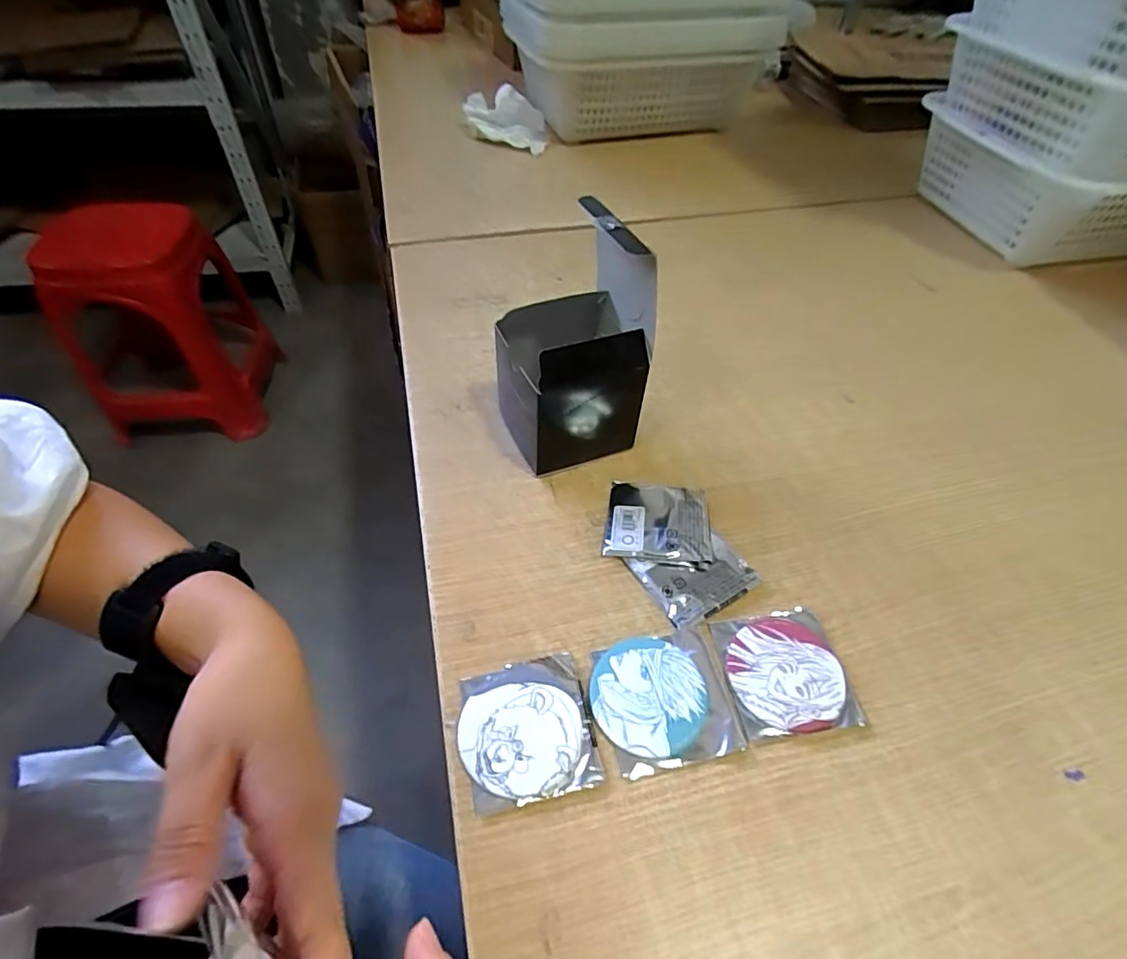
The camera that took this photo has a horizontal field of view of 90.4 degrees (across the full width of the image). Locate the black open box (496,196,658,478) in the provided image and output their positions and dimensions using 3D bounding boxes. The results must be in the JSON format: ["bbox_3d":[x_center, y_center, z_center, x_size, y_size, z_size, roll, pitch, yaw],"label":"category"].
[{"bbox_3d":[0.006,-0.091,0.381,0.088,0.161,0.075,-17,54,-16],"label":"black open box"}]

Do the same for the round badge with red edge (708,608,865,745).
[{"bbox_3d":[0.125,0.109,0.319,0.066,0.009,0.068,-6,51,-8],"label":"round badge with red edge"}]

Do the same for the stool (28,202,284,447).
[{"bbox_3d":[-0.918,-0.361,1.319,0.328,0.476,0.404,-7,50,-9],"label":"stool"}]

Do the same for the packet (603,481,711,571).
[{"bbox_3d":[0.065,0.028,0.381,0.068,0.013,0.067,9,51,4],"label":"packet"}]

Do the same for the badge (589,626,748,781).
[{"bbox_3d":[0.053,0.120,0.307,0.073,0.008,0.067,-8,52,-10],"label":"badge"}]

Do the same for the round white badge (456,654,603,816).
[{"bbox_3d":[-0.020,0.131,0.294,0.068,0.009,0.068,-8,52,-9],"label":"round white badge"}]

